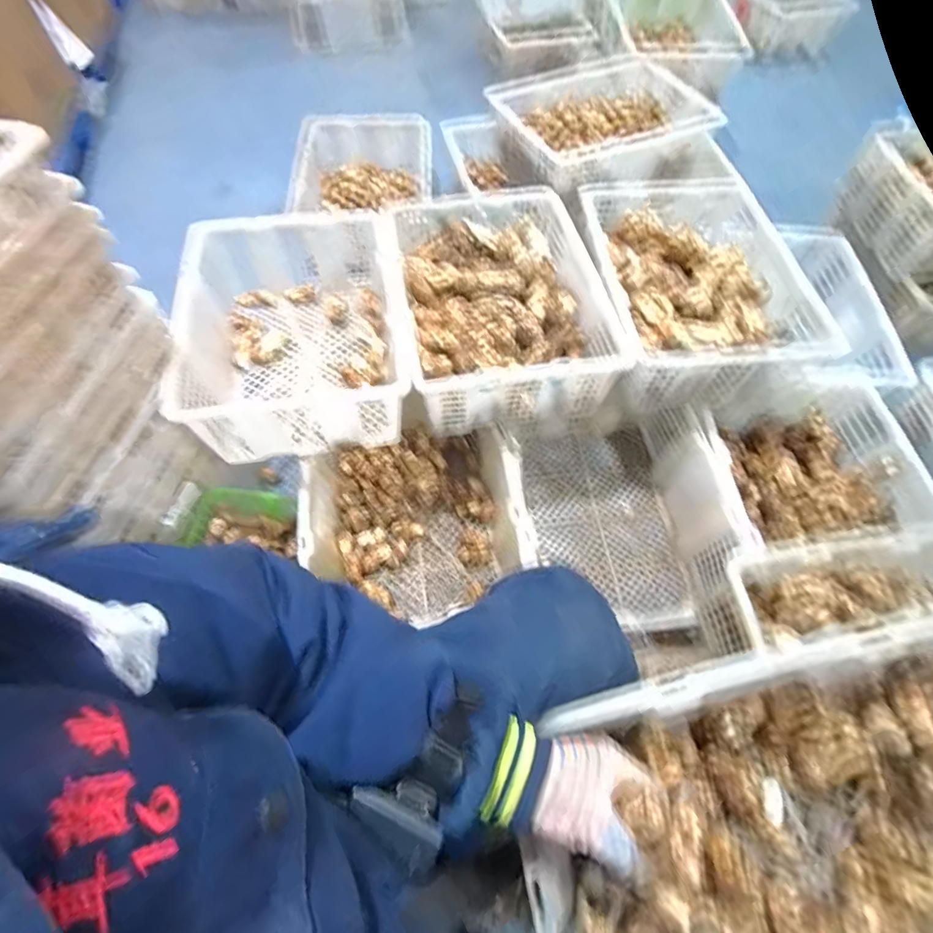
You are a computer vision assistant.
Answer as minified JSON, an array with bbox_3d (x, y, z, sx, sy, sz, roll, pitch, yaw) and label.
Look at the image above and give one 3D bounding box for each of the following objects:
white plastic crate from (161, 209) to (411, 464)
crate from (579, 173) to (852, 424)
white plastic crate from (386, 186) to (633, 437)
[{"bbox_3d":[-0.300,-0.248,0.869,0.358,0.165,0.459,-9,61,-5],"label":"white plastic crate"},{"bbox_3d":[0.434,-0.351,0.941,0.374,0.162,0.491,-4,61,-3],"label":"crate"},{"bbox_3d":[0.058,-0.311,0.915,0.367,0.142,0.470,-9,61,-5],"label":"white plastic crate"}]

